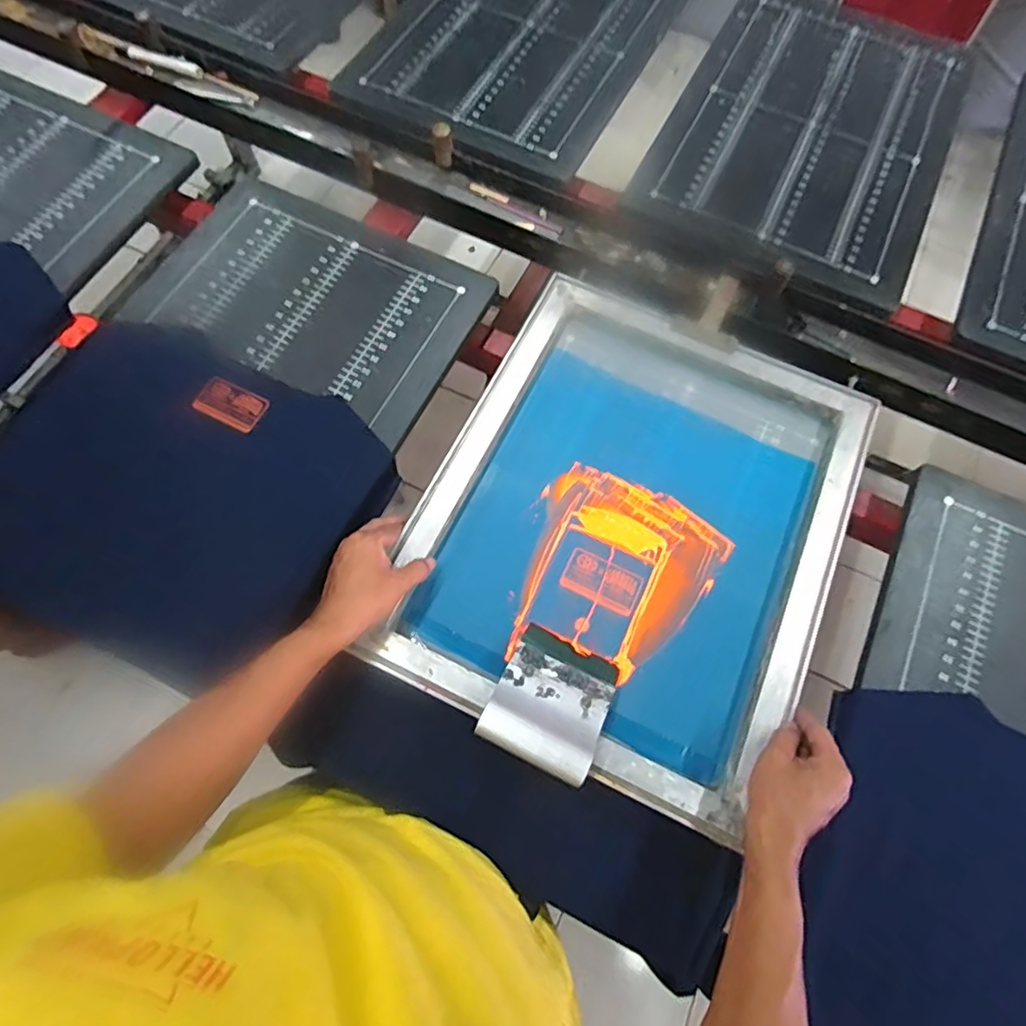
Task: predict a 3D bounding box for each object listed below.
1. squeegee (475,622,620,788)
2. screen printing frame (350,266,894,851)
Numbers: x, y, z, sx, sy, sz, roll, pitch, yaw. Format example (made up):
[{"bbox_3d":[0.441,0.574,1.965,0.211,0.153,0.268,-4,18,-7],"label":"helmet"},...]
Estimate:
[{"bbox_3d":[0.037,0.170,0.541,0.100,0.019,0.126,26,44,9],"label":"squeegee"},{"bbox_3d":[0.128,0.010,0.636,0.409,0.059,0.504,24,71,7],"label":"screen printing frame"}]

